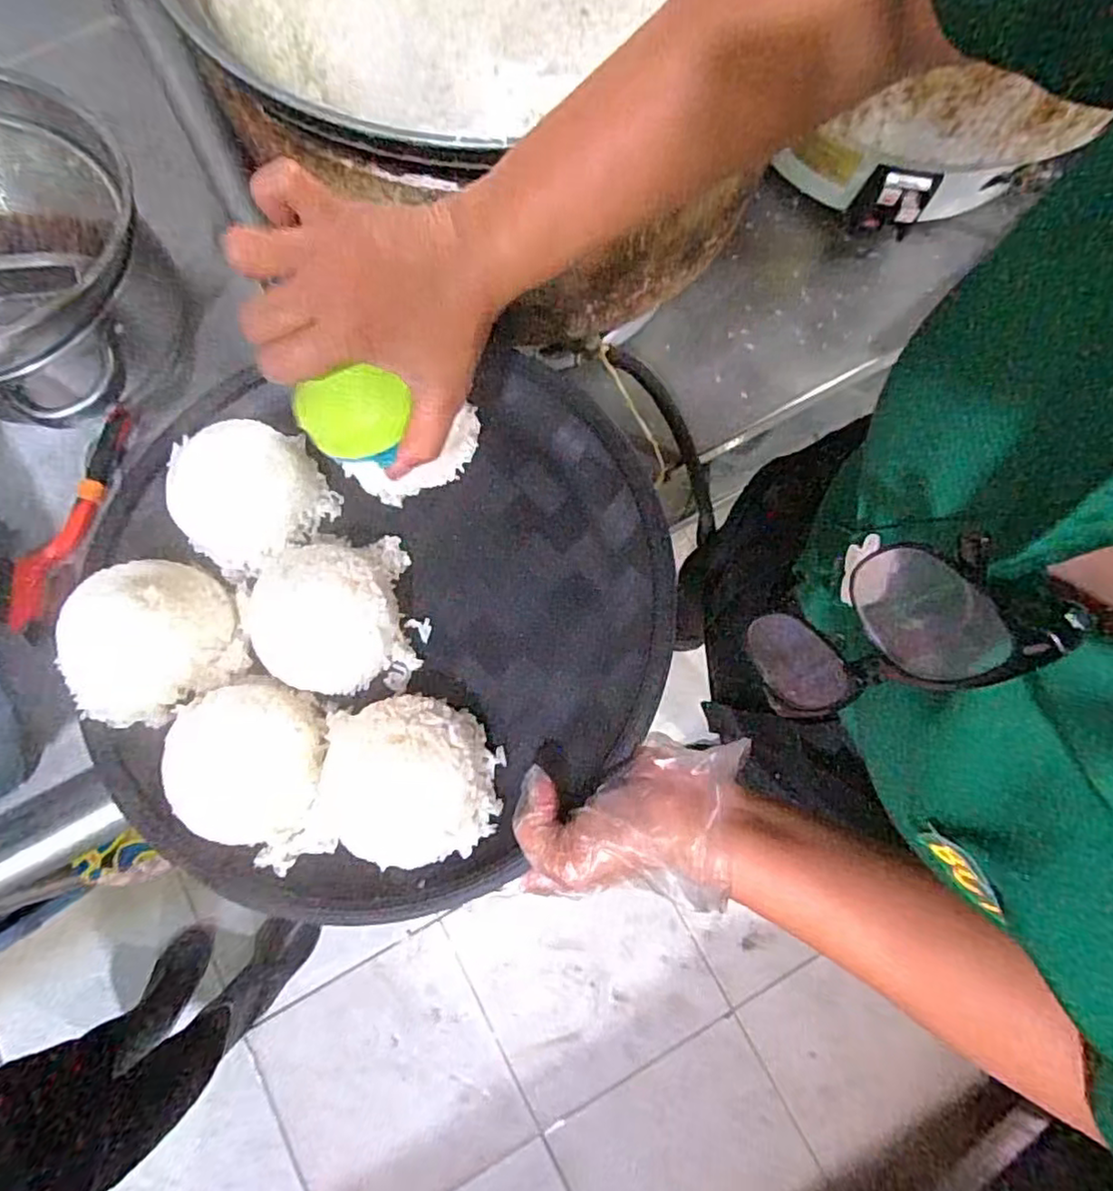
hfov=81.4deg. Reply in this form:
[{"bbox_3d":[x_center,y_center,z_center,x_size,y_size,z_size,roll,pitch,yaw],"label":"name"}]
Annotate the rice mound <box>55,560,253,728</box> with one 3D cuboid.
[{"bbox_3d":[-0.227,0.026,0.362,0.084,0.045,0.090,9,77,3],"label":"rice mound"}]

